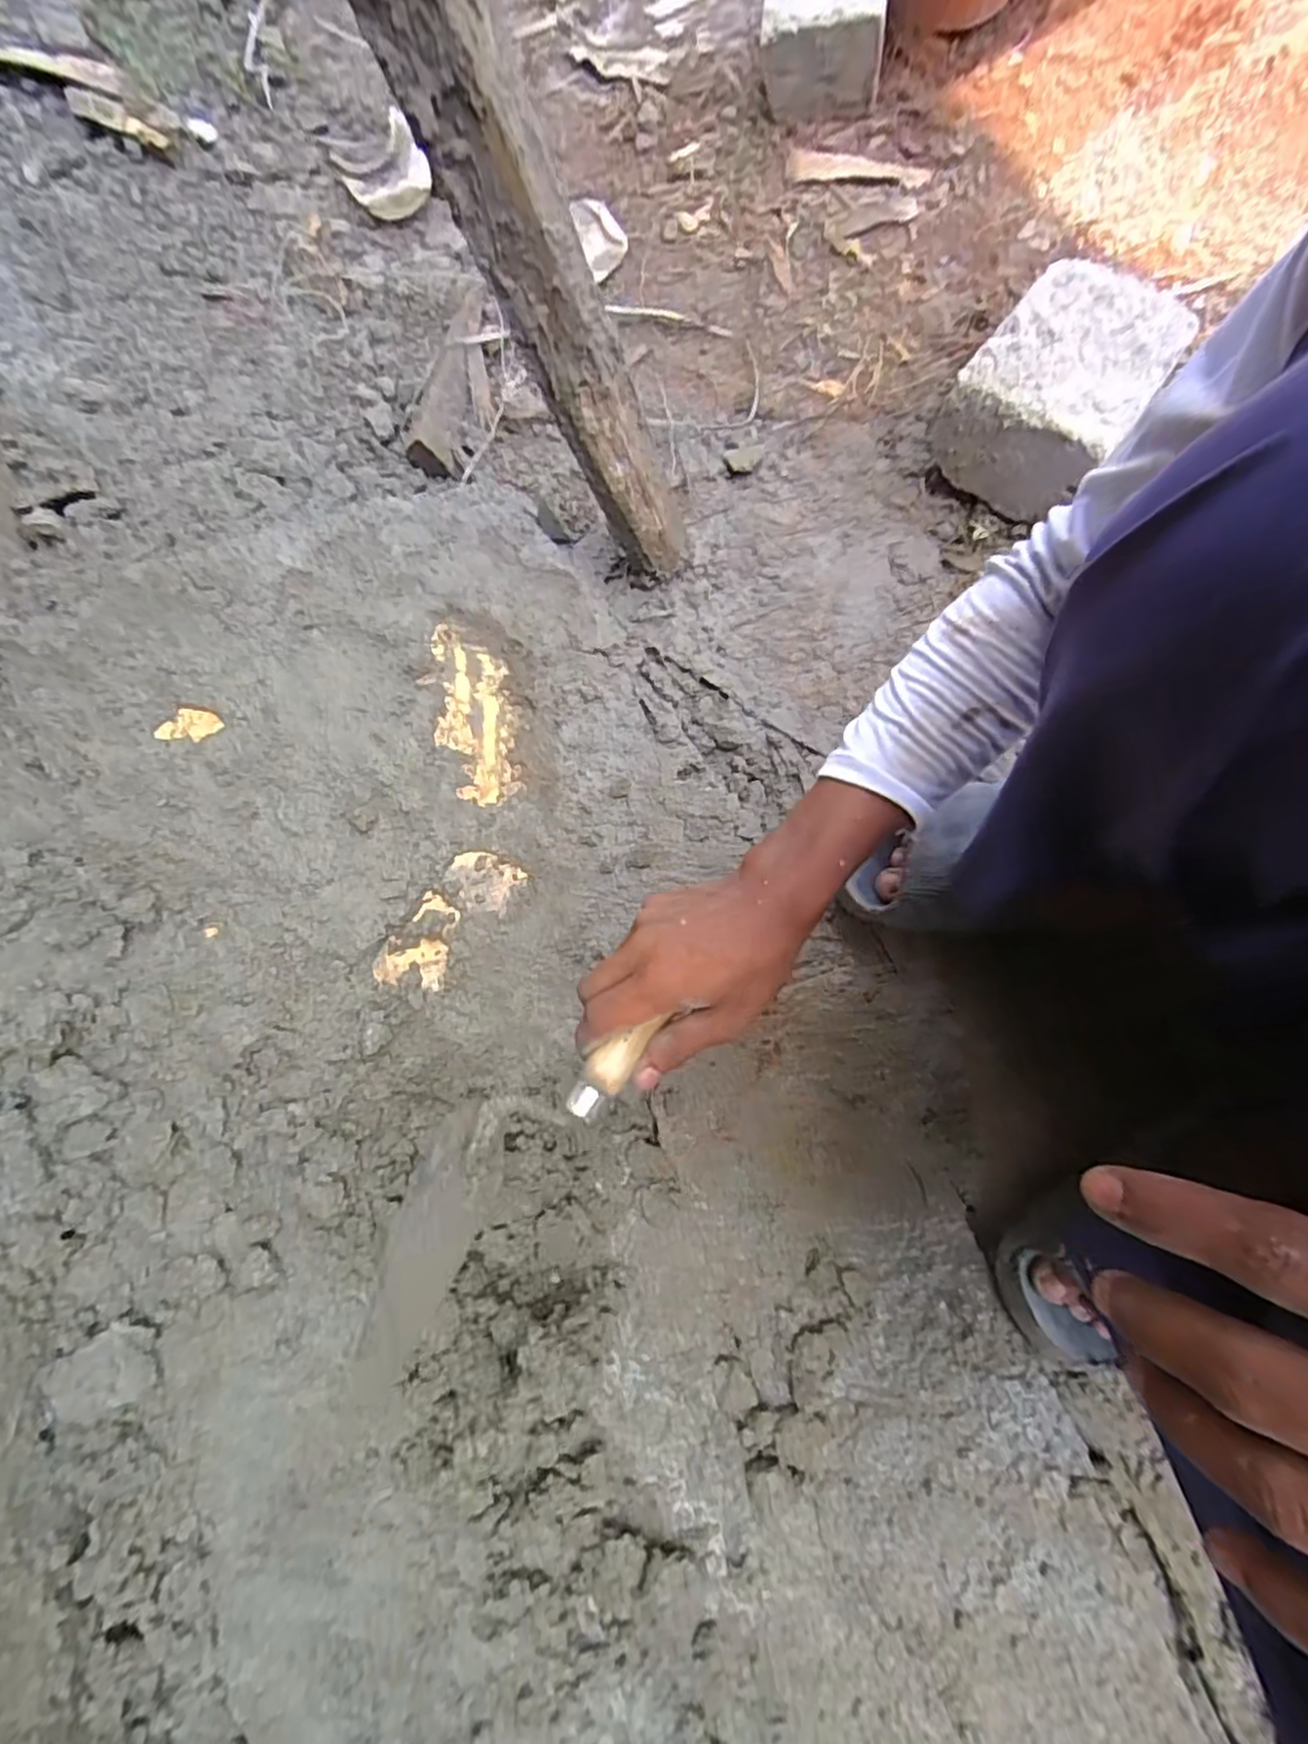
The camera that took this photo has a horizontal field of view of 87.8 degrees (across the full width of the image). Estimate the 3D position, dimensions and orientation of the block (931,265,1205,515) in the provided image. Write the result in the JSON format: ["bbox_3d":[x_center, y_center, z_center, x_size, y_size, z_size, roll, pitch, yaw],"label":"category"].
[{"bbox_3d":[0.376,-0.444,0.630,0.148,0.096,0.204,38,76,10],"label":"block"}]

